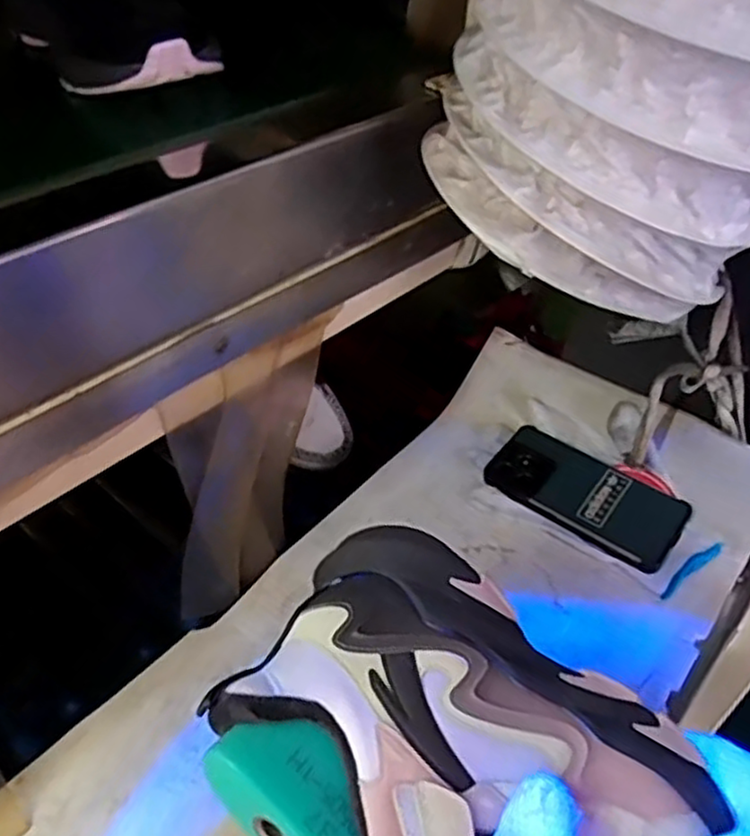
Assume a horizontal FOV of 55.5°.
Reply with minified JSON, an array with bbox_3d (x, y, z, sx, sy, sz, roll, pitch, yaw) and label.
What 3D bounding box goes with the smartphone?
[{"bbox_3d":[0.184,0.063,0.625,0.164,0.011,0.081,30,48,27],"label":"smartphone"}]

